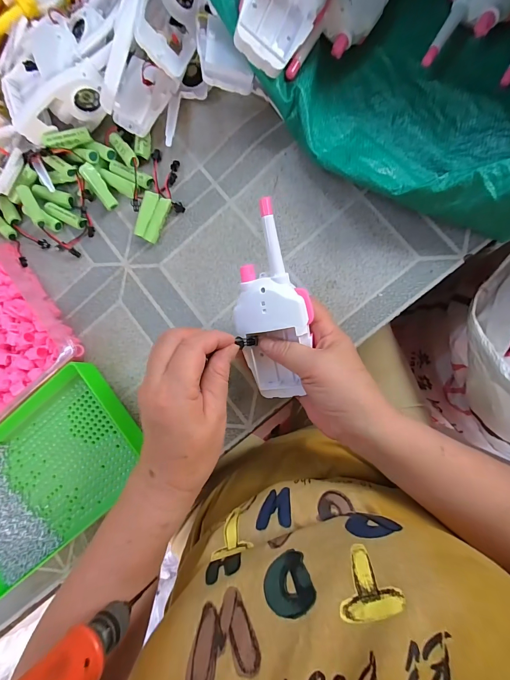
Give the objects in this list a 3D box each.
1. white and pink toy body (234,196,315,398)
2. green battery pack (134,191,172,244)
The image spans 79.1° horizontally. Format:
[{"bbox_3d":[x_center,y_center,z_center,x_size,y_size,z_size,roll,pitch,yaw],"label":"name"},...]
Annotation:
[{"bbox_3d":[0.015,-0.028,0.268,0.061,0.029,0.165,-2,109,5],"label":"white and pink toy body"},{"bbox_3d":[-0.116,-0.139,0.352,0.030,0.010,0.052,20,91,8],"label":"green battery pack"}]

